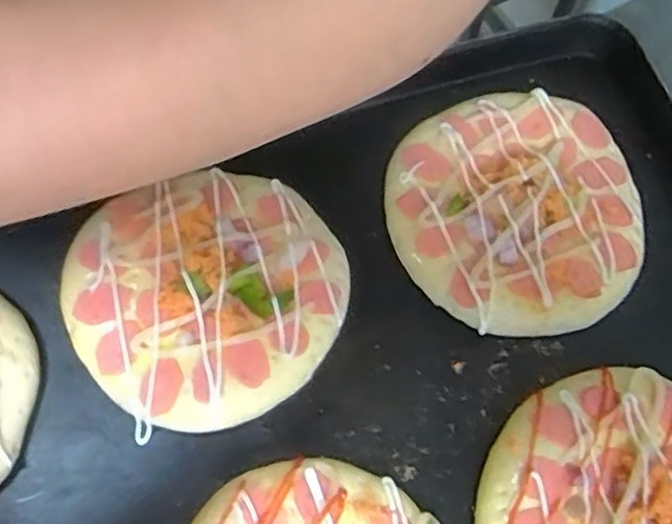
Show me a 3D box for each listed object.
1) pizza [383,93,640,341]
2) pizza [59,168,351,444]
[{"bbox_3d":[0.107,-0.031,0.425,0.143,0.032,0.145,1,69,-2],"label":"pizza"},{"bbox_3d":[-0.070,0.019,0.397,0.150,0.035,0.137,-21,72,-10],"label":"pizza"}]

